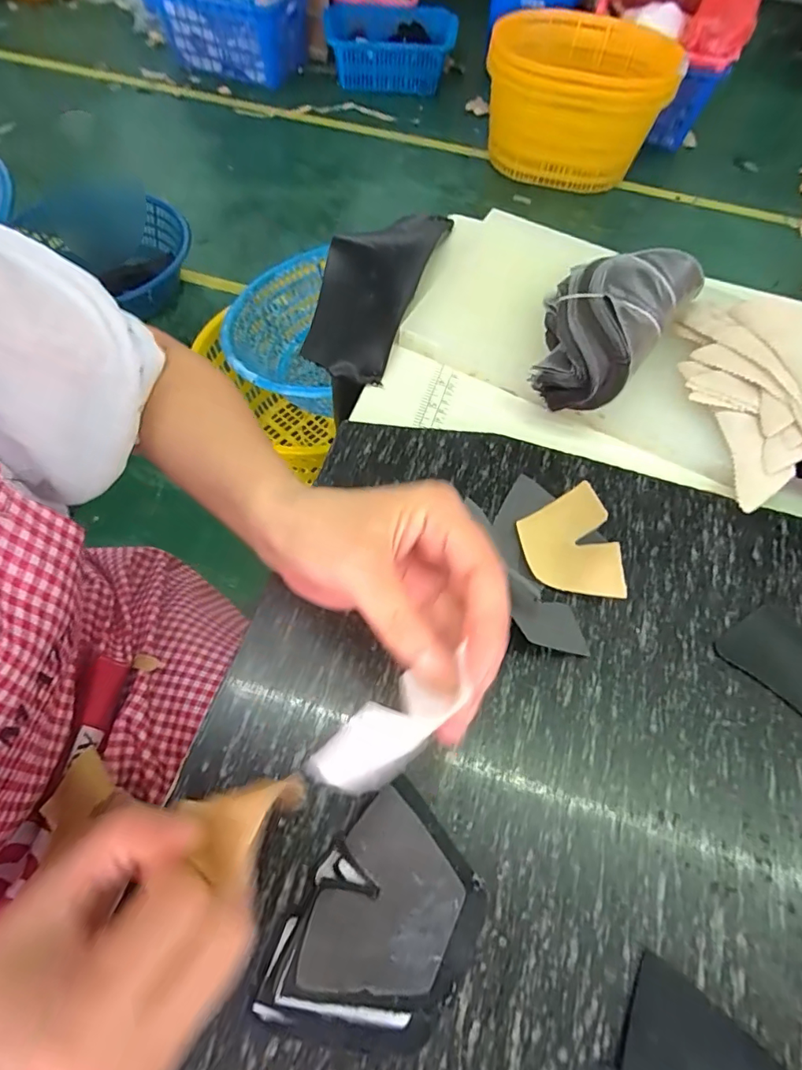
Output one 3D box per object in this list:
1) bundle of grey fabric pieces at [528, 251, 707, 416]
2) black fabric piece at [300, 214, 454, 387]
[{"bbox_3d":[0.162,-0.173,0.398,0.089,0.065,0.186,35,65,14],"label":"bundle of grey fabric pieces"},{"bbox_3d":[-0.019,-0.235,0.450,0.074,0.041,0.231,16,62,5],"label":"black fabric piece"}]

